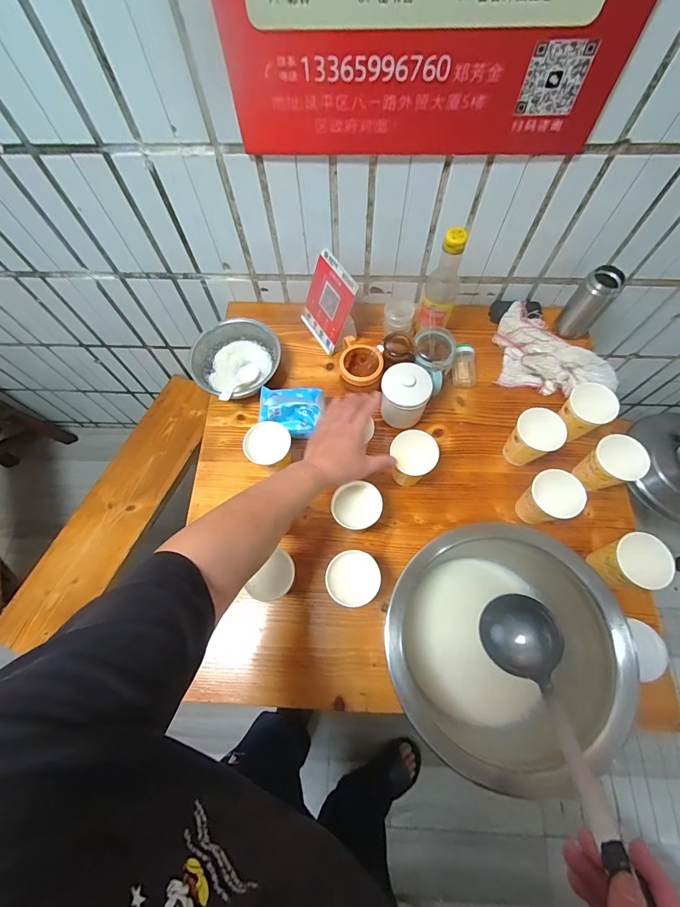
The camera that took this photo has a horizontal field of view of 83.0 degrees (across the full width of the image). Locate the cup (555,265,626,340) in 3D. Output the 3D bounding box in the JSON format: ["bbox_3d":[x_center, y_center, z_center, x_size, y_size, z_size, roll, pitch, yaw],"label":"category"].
[{"bbox_3d":[0.485,-0.289,0.758,0.068,0.138,0.054,39,75,14],"label":"cup"}]

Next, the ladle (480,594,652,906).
[{"bbox_3d":[0.213,0.282,0.351,0.074,0.070,0.343,4,25,3],"label":"ladle"}]

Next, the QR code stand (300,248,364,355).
[{"bbox_3d":[-0.022,-0.296,0.773,0.076,0.151,0.136,-30,72,-10],"label":"QR code stand"}]

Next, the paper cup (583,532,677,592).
[{"bbox_3d":[0.434,0.170,0.592,0.068,0.113,0.075,-4,69,0],"label":"paper cup"}]

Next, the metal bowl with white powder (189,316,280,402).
[{"bbox_3d":[-0.214,-0.190,0.778,0.160,0.080,0.156,0,69,1],"label":"metal bowl with white powder"}]

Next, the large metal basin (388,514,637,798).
[{"bbox_3d":[0.210,0.250,0.525,0.286,0.135,0.268,0,69,1],"label":"large metal basin"}]

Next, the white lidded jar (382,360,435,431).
[{"bbox_3d":[0.116,-0.101,0.703,0.088,0.102,0.078,15,70,7],"label":"white lidded jar"}]

